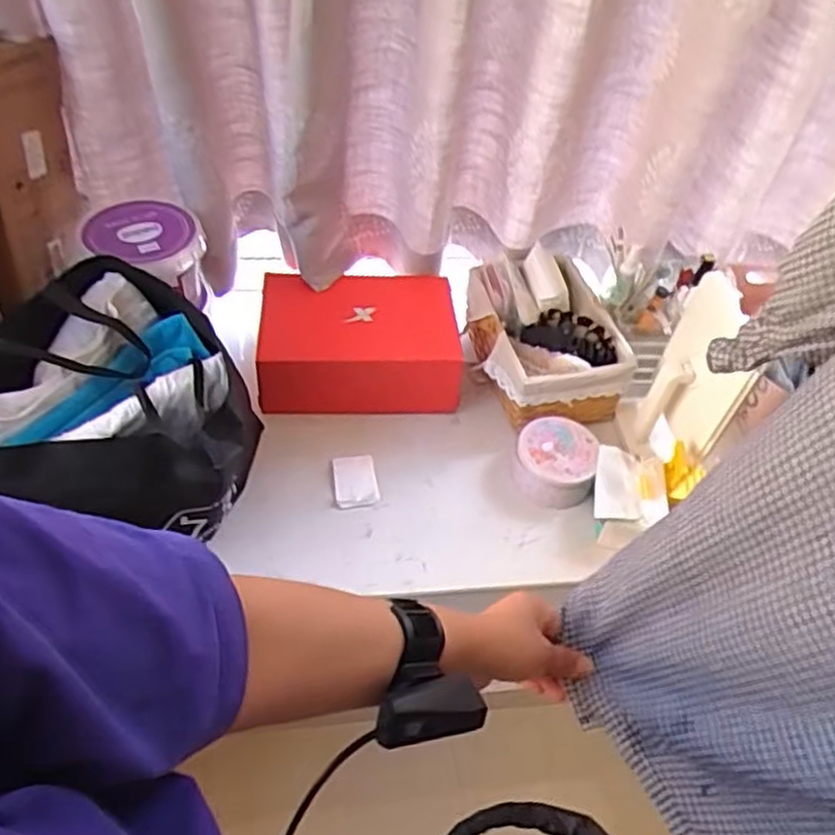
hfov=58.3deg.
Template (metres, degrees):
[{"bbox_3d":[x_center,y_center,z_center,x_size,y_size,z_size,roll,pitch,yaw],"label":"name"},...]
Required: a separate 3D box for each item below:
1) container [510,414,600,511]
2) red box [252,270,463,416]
[{"bbox_3d":[0.214,0.066,1.172,0.123,0.059,0.138,13,49,6],"label":"container"},{"bbox_3d":[-0.099,-0.128,1.283,0.321,0.153,0.222,1,49,-5],"label":"red box"}]

